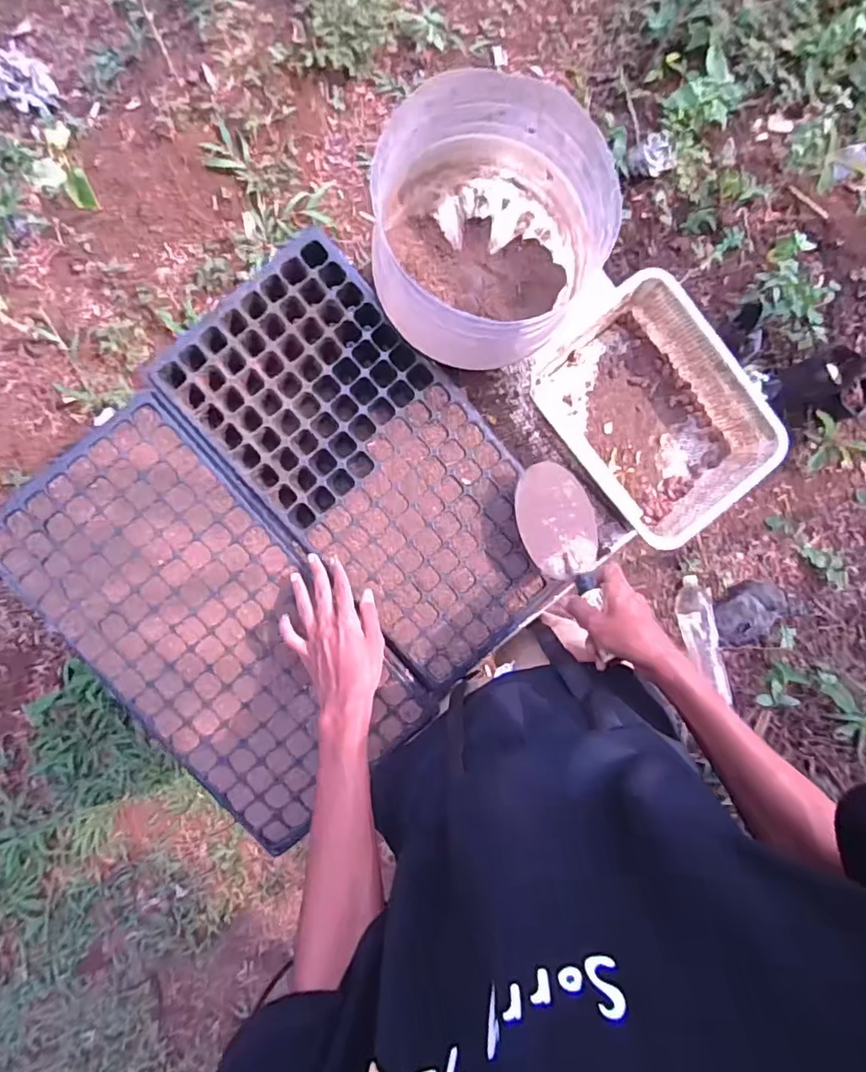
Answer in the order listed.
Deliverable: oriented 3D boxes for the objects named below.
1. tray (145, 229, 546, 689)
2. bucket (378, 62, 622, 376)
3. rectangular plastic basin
[{"bbox_3d":[-0.069,-0.090,0.703,0.260,0.057,0.503,-41,94,-3],"label":"tray"},{"bbox_3d":[0.057,-0.333,0.639,0.235,0.177,0.242,0,92,-5],"label":"bucket"},{"bbox_3d":[0.275,-0.161,0.714,0.202,0.094,0.292,-35,94,-3],"label":"rectangular plastic basin"}]

